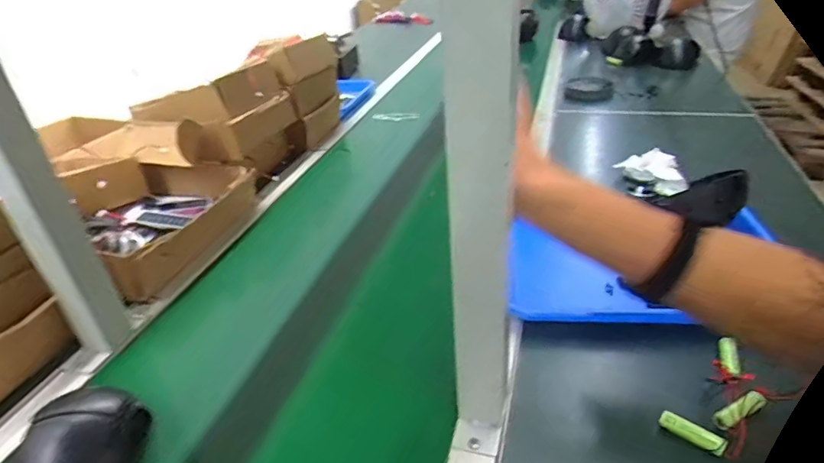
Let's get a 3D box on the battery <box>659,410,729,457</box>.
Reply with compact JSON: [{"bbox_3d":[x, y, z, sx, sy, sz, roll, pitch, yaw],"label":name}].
[{"bbox_3d":[0.240,0.172,0.435,0.052,0.014,0.012,18,37,33],"label":"battery"}]

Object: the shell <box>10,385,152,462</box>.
[{"bbox_3d":[-0.287,0.190,0.439,0.079,0.069,0.106,-4,30,0],"label":"shell"}]

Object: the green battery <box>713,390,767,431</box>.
[{"bbox_3d":[0.290,0.155,0.445,0.054,0.016,0.016,-17,33,-21],"label":"green battery"}]

